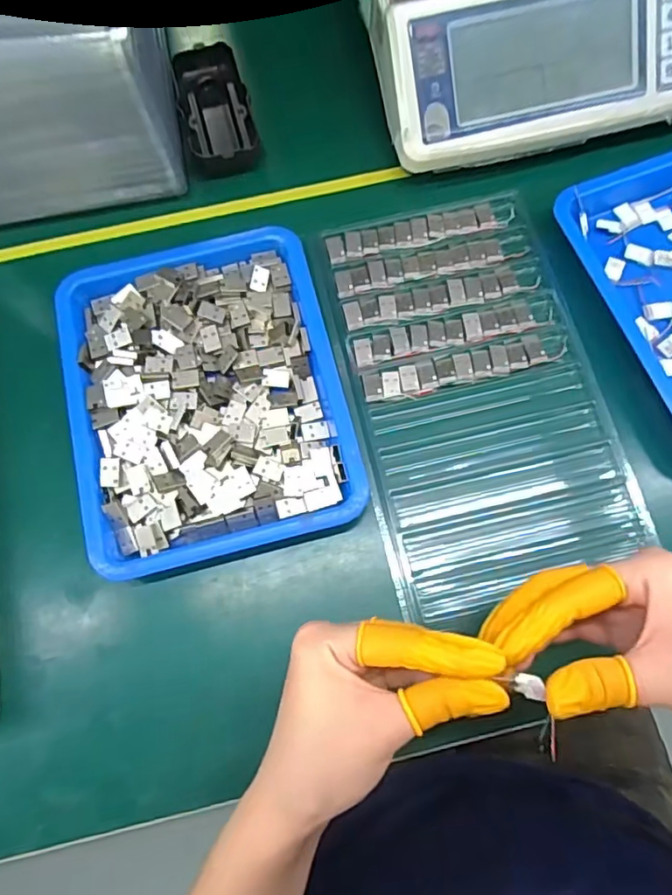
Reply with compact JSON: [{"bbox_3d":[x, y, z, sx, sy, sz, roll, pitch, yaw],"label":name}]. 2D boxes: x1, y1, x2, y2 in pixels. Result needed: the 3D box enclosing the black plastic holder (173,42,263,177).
[{"bbox_3d":[-0.094,-0.267,0.451,0.054,0.025,0.103,-13,75,-2],"label":"black plastic holder"}]

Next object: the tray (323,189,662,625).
[{"bbox_3d":[0.094,-0.044,0.385,0.158,0.010,0.280,-11,75,-2],"label":"tray"}]

